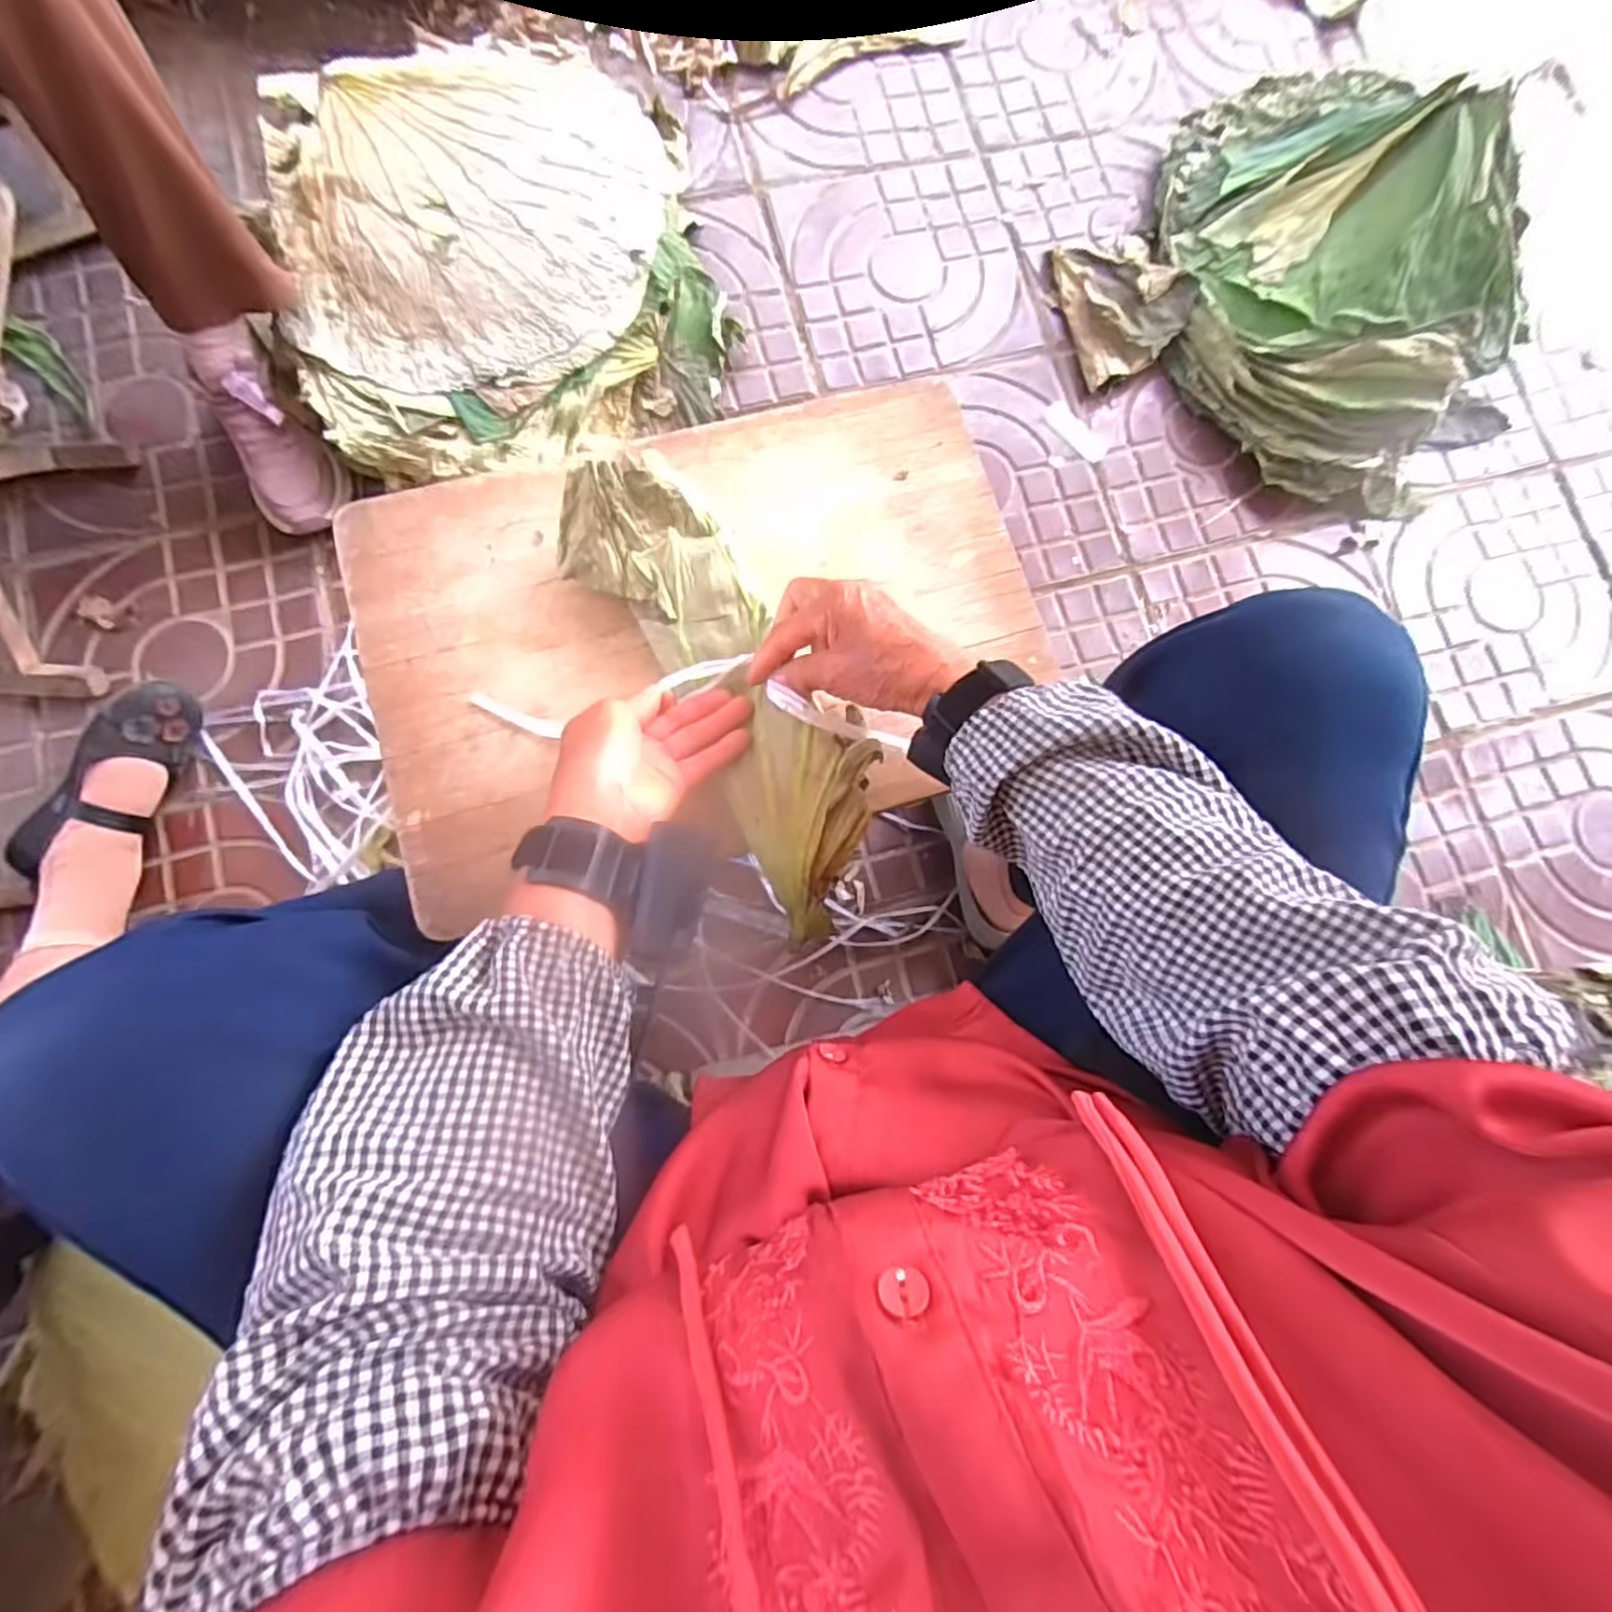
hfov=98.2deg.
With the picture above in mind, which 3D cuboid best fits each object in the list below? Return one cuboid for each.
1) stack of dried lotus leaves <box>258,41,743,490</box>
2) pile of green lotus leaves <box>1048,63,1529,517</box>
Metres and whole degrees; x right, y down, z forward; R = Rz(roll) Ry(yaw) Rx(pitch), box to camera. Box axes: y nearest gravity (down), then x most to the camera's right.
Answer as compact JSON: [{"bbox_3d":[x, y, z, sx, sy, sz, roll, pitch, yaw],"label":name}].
[{"bbox_3d":[-0.322,-0.607,0.767,0.430,0.159,0.474,-8,83,-5],"label":"stack of dried lotus leaves"},{"bbox_3d":[0.606,-0.632,0.814,0.494,0.195,0.406,36,81,2],"label":"pile of green lotus leaves"}]

